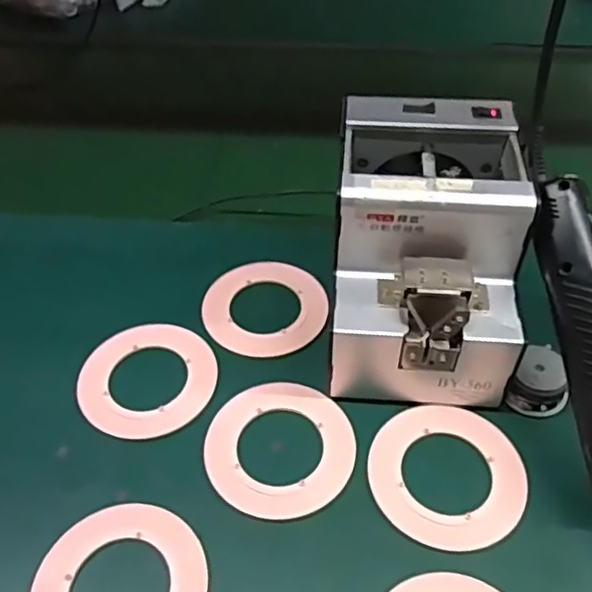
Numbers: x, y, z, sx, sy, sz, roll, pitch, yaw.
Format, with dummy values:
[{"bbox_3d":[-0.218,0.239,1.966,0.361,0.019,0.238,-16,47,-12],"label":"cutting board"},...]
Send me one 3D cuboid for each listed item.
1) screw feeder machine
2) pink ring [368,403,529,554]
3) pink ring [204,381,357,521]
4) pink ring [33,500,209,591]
[{"bbox_3d":[0.094,-0.028,0.460,0.122,0.155,0.172,5,47,6],"label":"screw feeder machine"},{"bbox_3d":[0.101,0.118,0.426,0.102,0.004,0.101,-1,46,1],"label":"pink ring"},{"bbox_3d":[-0.011,0.103,0.440,0.101,0.007,0.102,-1,46,1],"label":"pink ring"},{"bbox_3d":[-0.105,0.174,0.379,0.099,0.006,0.105,-1,46,1],"label":"pink ring"}]

